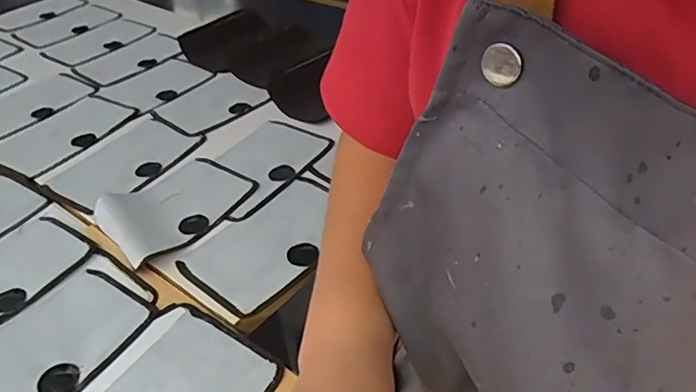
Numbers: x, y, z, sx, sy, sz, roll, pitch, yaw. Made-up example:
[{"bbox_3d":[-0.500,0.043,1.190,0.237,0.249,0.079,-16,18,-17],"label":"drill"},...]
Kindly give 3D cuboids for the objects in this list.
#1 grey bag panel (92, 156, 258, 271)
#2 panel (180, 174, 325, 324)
[{"bbox_3d":[-0.238,0.007,0.732,0.153,0.029,0.194,28,49,33],"label":"grey bag panel"},{"bbox_3d":[-0.095,0.057,0.675,0.127,0.011,0.210,29,50,33],"label":"panel"}]

